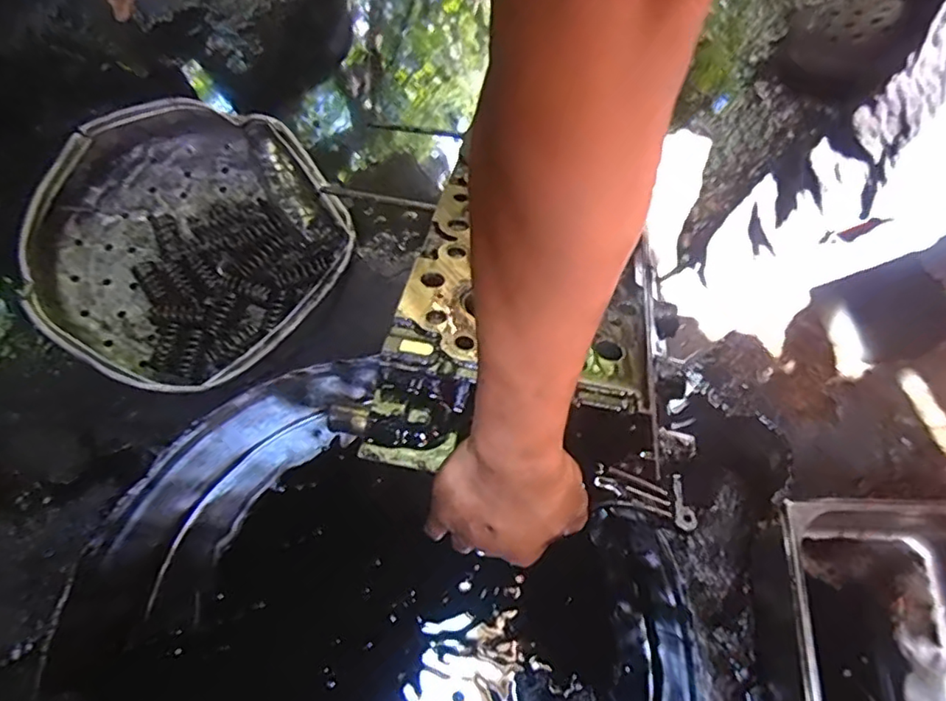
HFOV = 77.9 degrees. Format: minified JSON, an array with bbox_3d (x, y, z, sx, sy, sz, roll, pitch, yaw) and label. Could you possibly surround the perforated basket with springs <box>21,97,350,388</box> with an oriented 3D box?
[{"bbox_3d":[-0.369,-0.144,0.775,0.377,0.090,0.380,0,70,-1],"label":"perforated basket with springs"}]

